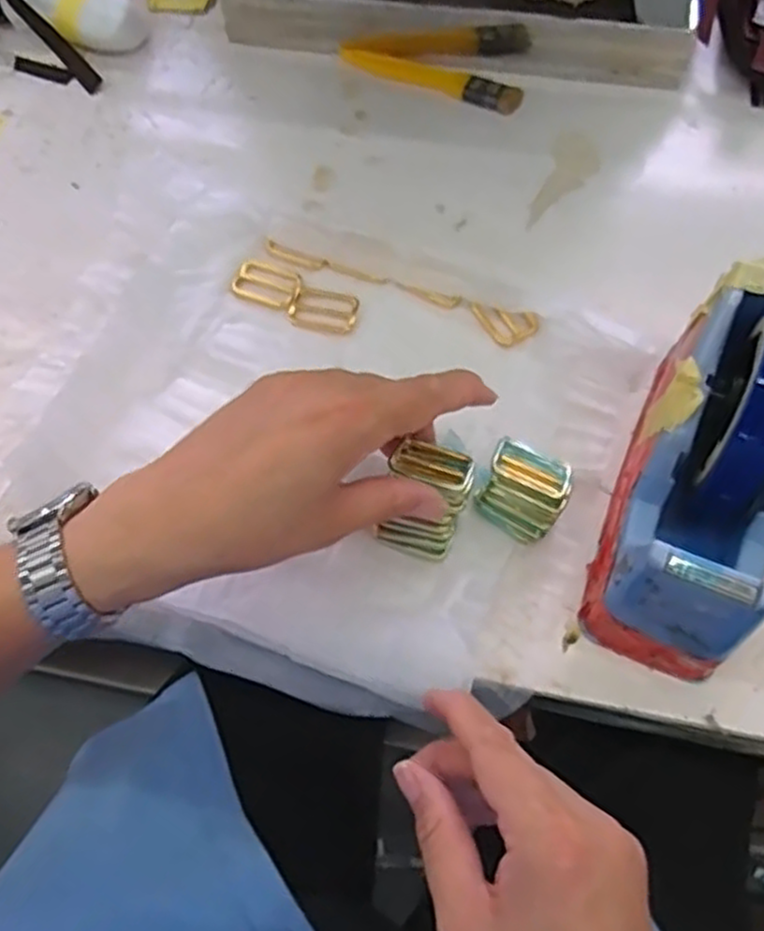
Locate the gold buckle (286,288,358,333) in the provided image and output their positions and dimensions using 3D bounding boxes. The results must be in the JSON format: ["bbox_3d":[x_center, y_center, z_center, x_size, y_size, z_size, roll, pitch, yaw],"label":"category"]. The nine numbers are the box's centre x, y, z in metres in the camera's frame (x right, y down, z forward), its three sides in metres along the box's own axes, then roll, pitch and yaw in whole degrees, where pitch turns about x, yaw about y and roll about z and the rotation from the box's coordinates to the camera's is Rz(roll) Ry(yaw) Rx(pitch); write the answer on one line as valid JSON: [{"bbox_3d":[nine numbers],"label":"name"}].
[{"bbox_3d":[-0.039,-0.103,0.491,0.045,0.004,0.028,9,64,5],"label":"gold buckle"}]

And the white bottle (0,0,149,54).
[{"bbox_3d":[-0.255,-0.374,0.611,0.121,0.042,0.052,20,66,10],"label":"white bottle"}]

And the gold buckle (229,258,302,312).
[{"bbox_3d":[-0.076,-0.123,0.502,0.048,0.004,0.032,20,66,10],"label":"gold buckle"}]

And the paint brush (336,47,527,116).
[{"bbox_3d":[0.038,-0.310,0.590,0.151,0.011,0.029,21,66,11],"label":"paint brush"}]

